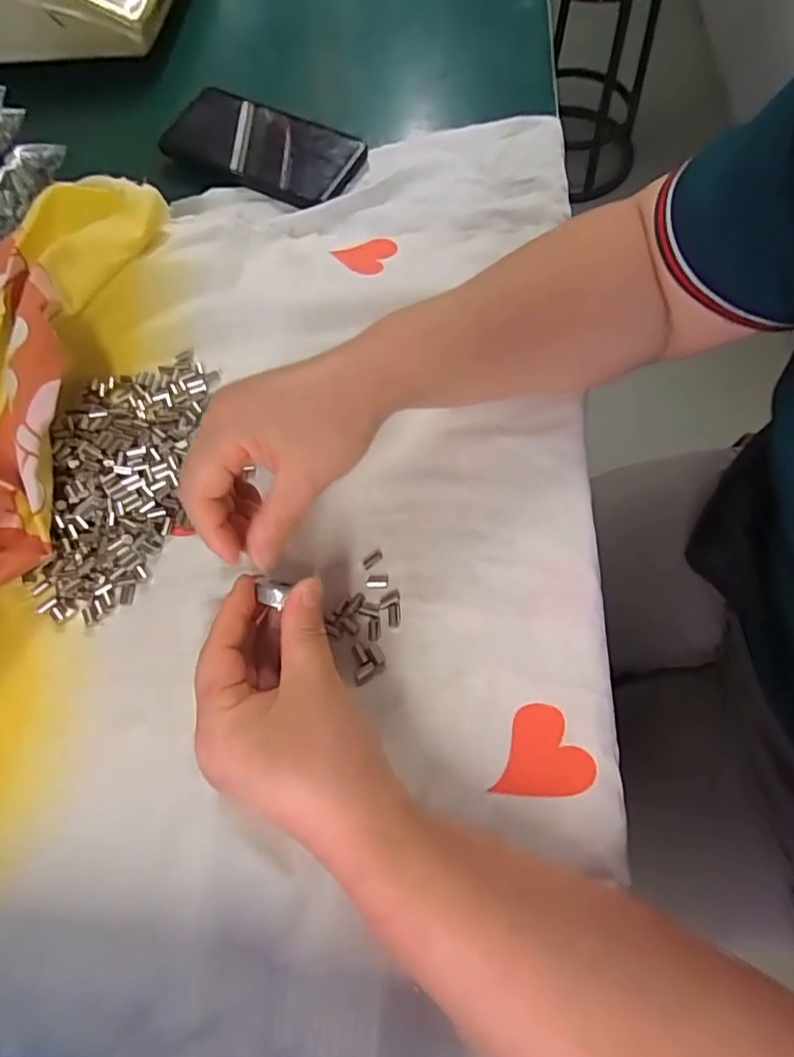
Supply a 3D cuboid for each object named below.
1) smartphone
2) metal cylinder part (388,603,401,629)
[{"bbox_3d":[-0.109,-0.311,0.458,0.160,0.014,0.076,26,70,13],"label":"smartphone"},{"bbox_3d":[-0.002,0.047,0.304,0.006,0.004,0.013,-3,66,1],"label":"metal cylinder part"}]

